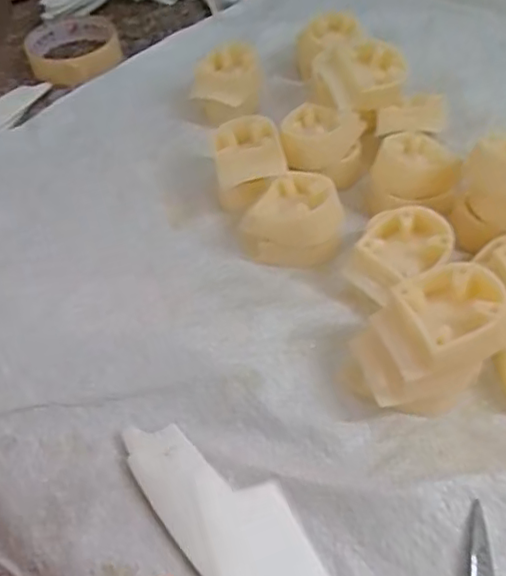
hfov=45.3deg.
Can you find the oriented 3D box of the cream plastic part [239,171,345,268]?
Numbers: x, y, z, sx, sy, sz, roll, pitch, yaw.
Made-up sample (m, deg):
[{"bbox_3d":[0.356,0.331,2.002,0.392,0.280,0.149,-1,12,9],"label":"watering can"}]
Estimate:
[{"bbox_3d":[0.023,-0.046,0.390,0.057,0.039,0.055,-17,52,-8],"label":"cream plastic part"}]

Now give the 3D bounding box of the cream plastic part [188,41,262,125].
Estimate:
[{"bbox_3d":[-0.021,-0.163,0.484,0.055,0.034,0.057,-6,51,1],"label":"cream plastic part"}]

